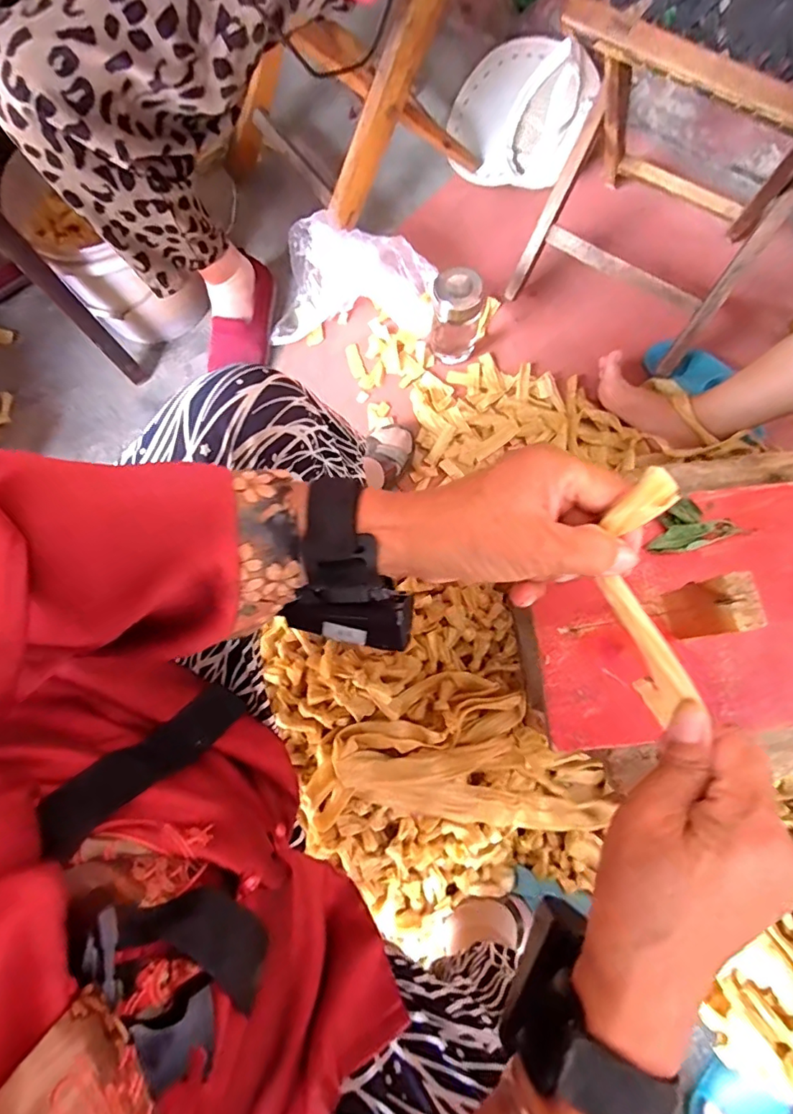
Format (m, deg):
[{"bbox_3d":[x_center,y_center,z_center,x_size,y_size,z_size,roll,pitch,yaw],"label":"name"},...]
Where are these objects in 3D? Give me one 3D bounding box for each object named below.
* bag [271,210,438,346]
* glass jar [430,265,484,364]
[{"bbox_3d":[-0.074,-0.441,0.834,0.269,0.160,0.131,1,78,1],"label":"bag"},{"bbox_3d":[0.096,-0.379,0.817,0.080,0.158,0.071,15,79,4],"label":"glass jar"}]

